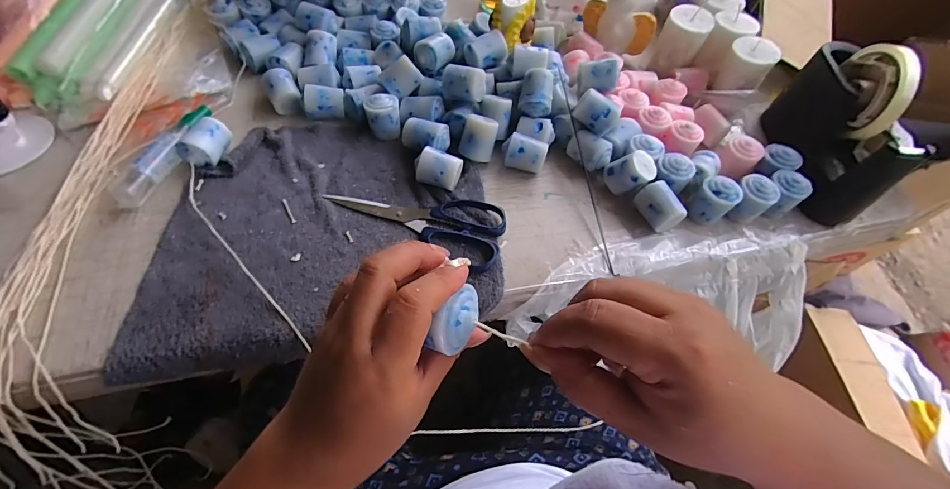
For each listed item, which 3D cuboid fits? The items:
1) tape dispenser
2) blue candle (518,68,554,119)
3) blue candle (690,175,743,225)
[{"bbox_3d":[0.393,-0.132,0.446,0.062,0.126,0.185,9,58,1],"label":"tape dispenser"},{"bbox_3d":[0.070,-0.173,0.469,0.035,0.030,0.051,11,58,3],"label":"blue candle"},{"bbox_3d":[0.249,-0.047,0.429,0.037,0.043,0.037,-35,67,-23],"label":"blue candle"}]

